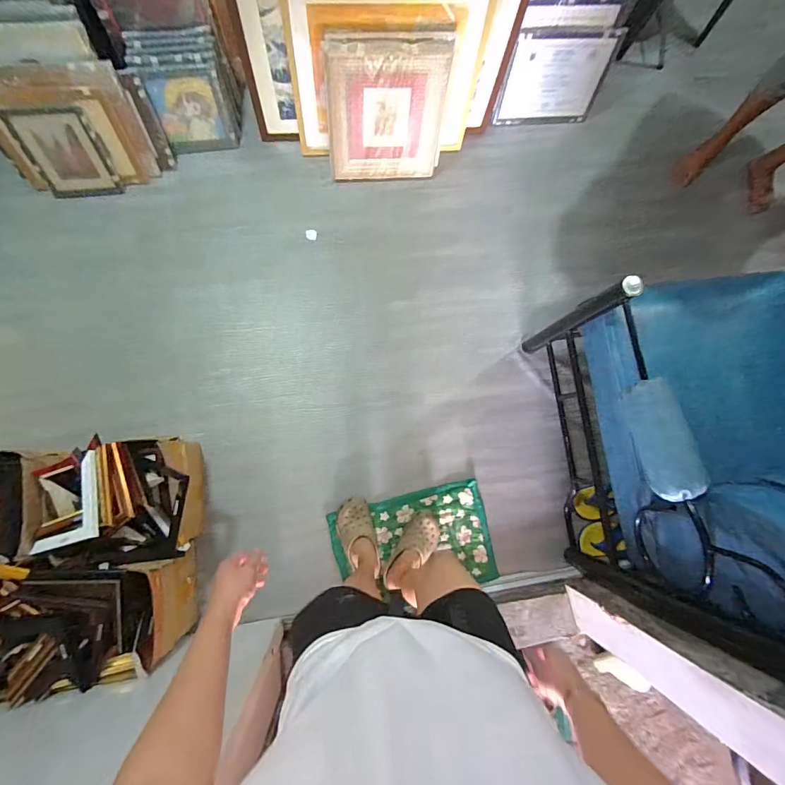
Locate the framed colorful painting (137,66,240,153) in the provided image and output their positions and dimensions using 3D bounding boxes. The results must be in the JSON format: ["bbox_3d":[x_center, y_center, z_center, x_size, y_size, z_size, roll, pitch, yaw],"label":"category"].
[{"bbox_3d":[-0.647,-0.911,1.367,0.217,0.236,0.023,-18,51,-11],"label":"framed colorful painting"}]

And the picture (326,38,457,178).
[{"bbox_3d":[-0.014,-0.874,1.331,0.376,0.401,0.052,-9,62,-8],"label":"picture"}]

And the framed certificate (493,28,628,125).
[{"bbox_3d":[0.583,-1.111,1.492,0.372,0.282,0.019,-4,57,-5],"label":"framed certificate"}]

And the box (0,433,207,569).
[{"bbox_3d":[-0.823,0.274,1.057,0.614,0.259,0.304,3,82,-17],"label":"box"}]

